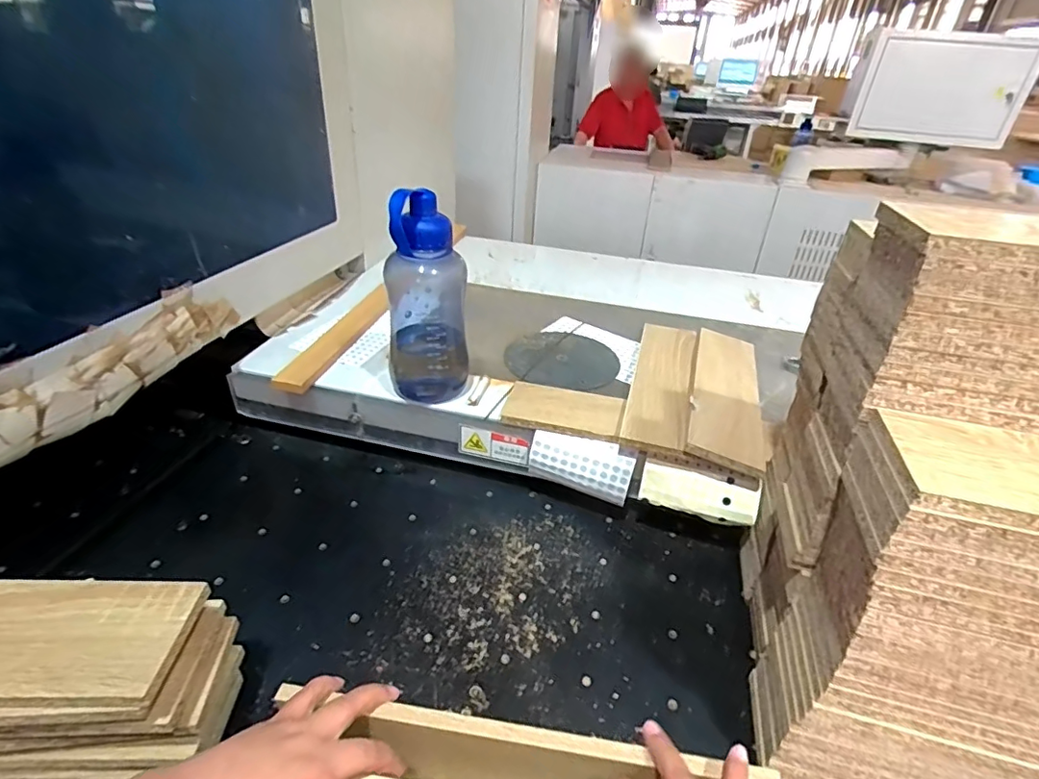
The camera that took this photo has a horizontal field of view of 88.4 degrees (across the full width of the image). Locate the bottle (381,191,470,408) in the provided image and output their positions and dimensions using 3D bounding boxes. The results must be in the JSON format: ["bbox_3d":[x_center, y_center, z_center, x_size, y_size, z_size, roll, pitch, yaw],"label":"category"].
[{"bbox_3d":[-0.120,-0.115,0.695,0.101,0.261,0.102,-3,32,-11],"label":"bottle"}]

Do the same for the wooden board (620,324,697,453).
[{"bbox_3d":[0.209,-0.020,0.775,0.081,0.010,0.355,11,32,13],"label":"wooden board"}]

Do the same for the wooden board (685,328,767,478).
[{"bbox_3d":[0.291,-0.003,0.751,0.088,0.012,0.354,19,34,10],"label":"wooden board"}]

